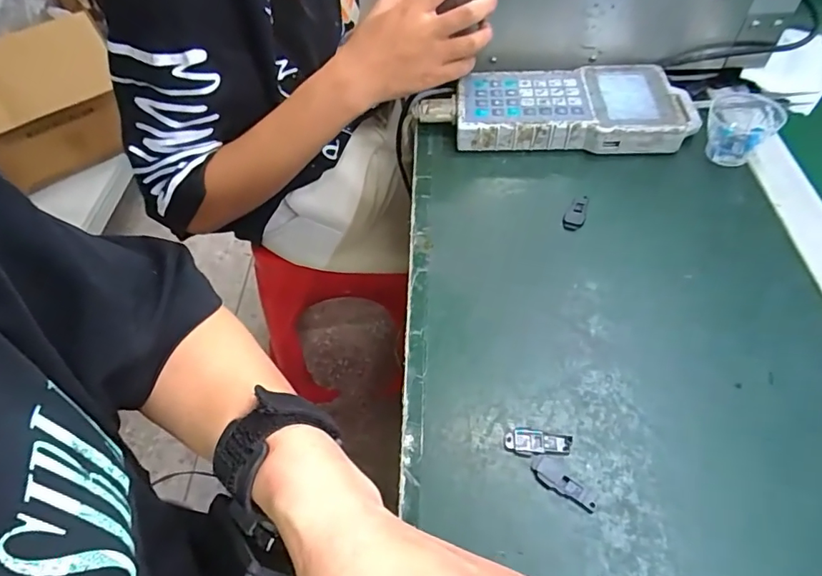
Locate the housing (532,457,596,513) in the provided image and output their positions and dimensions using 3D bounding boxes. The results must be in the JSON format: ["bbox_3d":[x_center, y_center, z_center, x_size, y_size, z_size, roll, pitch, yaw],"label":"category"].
[{"bbox_3d":[0.090,0.115,0.297,0.040,0.004,0.015,36,63,27],"label":"housing"}]

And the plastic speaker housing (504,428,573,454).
[{"bbox_3d":[0.078,0.094,0.312,0.040,0.004,0.015,5,54,8],"label":"plastic speaker housing"}]

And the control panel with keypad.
[{"bbox_3d":[0.161,-0.176,0.500,0.226,0.032,0.100,1,53,5],"label":"control panel with keypad"}]

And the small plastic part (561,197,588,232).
[{"bbox_3d":[0.141,-0.064,0.431,0.017,0.004,0.041,26,59,21],"label":"small plastic part"}]

